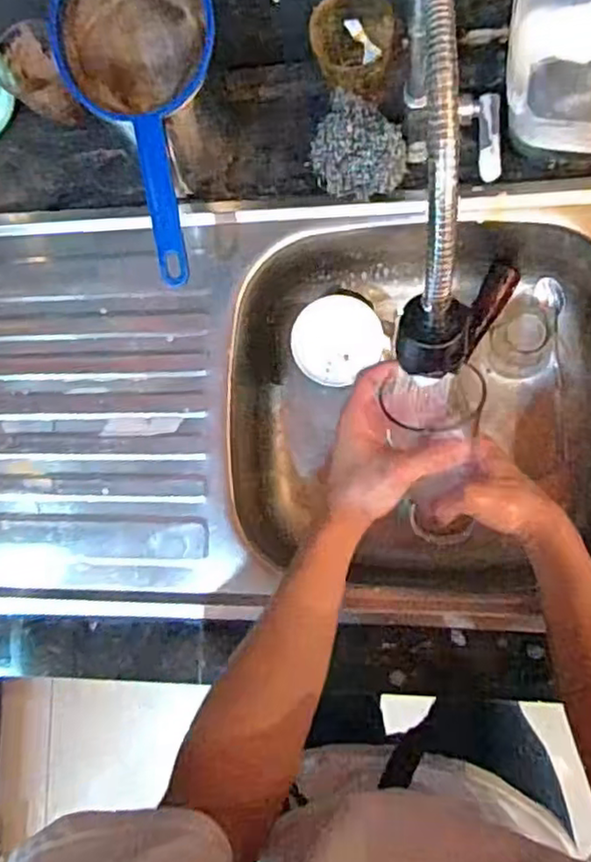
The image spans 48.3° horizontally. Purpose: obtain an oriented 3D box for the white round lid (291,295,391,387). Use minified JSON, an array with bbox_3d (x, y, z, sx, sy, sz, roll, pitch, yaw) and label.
[{"bbox_3d":[0.044,-0.097,0.691,0.096,0.005,0.089,1,84,-14],"label":"white round lid"}]

